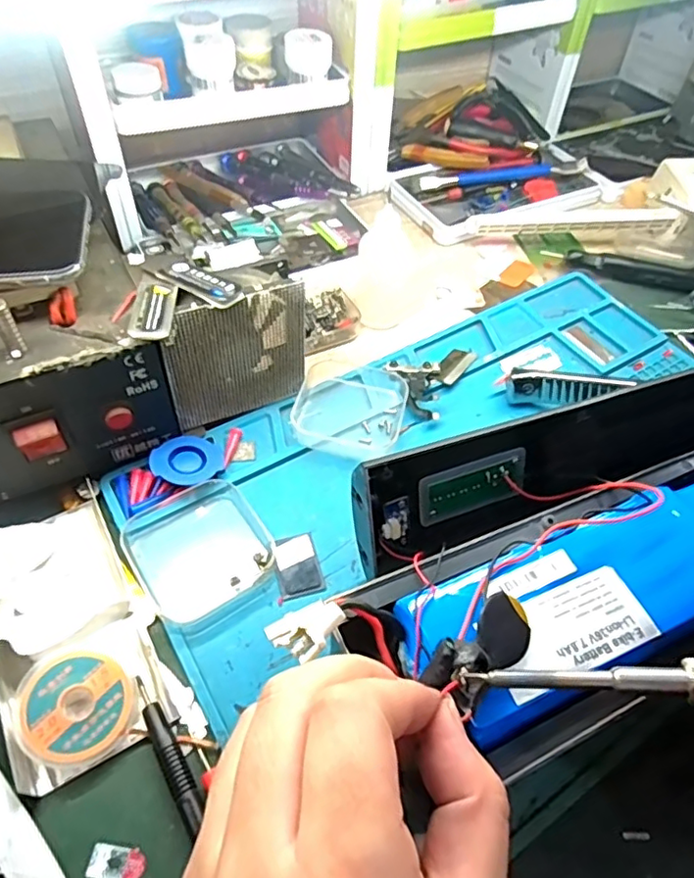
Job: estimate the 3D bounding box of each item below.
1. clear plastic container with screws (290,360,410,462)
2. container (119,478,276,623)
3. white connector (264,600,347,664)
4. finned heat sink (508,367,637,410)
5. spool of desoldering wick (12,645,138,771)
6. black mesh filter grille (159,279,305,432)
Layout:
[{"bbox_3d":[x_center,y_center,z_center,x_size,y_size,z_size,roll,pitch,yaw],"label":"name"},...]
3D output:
[{"bbox_3d":[0.003,-0.021,0.350,0.063,0.012,0.074,13,52,7],"label":"clear plastic container with screws"},{"bbox_3d":[-0.075,0.052,0.290,0.061,0.015,0.064,-30,59,-24],"label":"container"},{"bbox_3d":[-0.013,0.066,0.204,0.025,0.006,0.019,-29,59,-23],"label":"white connector"},{"bbox_3d":[0.132,-0.031,0.349,0.067,0.025,0.011,2,49,24],"label":"finned heat sink"},{"bbox_3d":[-0.111,0.109,0.239,0.044,0.010,0.044,12,56,-18],"label":"spool of desoldering wick"},{"bbox_3d":[-0.060,-0.044,0.320,0.078,0.079,0.012,-22,57,-19],"label":"black mesh filter grille"}]

